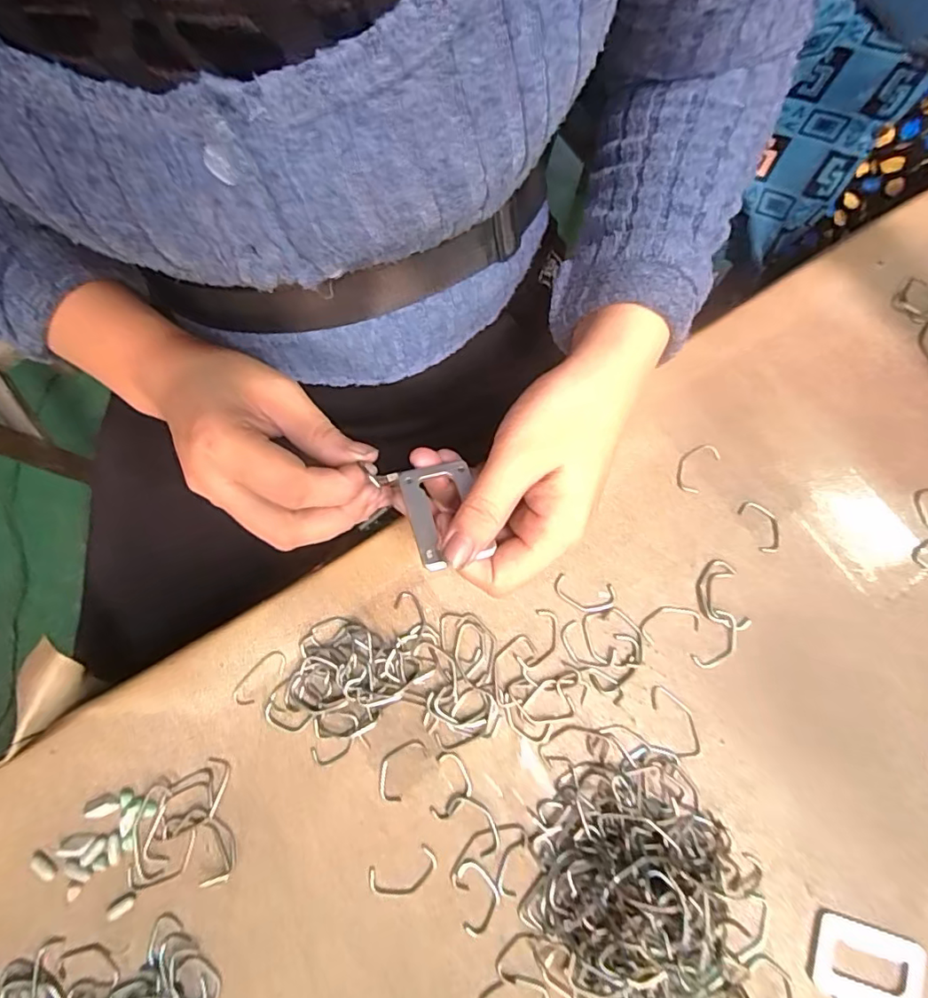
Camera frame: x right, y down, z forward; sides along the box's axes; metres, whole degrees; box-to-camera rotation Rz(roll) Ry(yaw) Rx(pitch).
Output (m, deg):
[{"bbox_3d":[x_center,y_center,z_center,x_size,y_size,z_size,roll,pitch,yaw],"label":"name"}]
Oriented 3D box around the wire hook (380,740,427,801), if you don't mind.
[{"bbox_3d":[-0.034,0.141,0.278,0.018,0.004,0.033,32,80,5],"label":"wire hook"}]

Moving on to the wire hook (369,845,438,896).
[{"bbox_3d":[-0.030,0.190,0.268,0.034,0.004,0.018,-21,80,-5],"label":"wire hook"}]

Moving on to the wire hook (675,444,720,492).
[{"bbox_3d":[0.136,-0.019,0.313,0.018,0.004,0.033,35,80,6],"label":"wire hook"}]

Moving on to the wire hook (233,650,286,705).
[{"bbox_3d":[-0.109,0.095,0.284,0.013,0.004,0.032,43,81,7],"label":"wire hook"}]

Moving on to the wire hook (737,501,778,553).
[{"bbox_3d":[0.172,0.015,0.307,0.016,0.004,0.032,-25,80,-6],"label":"wire hook"}]

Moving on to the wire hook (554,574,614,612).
[{"bbox_3d":[0.067,0.053,0.298,0.034,0.004,0.018,12,79,1],"label":"wire hook"}]

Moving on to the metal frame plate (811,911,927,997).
[{"bbox_3d":[0.199,0.233,0.262,0.054,0.004,0.040,18,79,3],"label":"metal frame plate"}]

